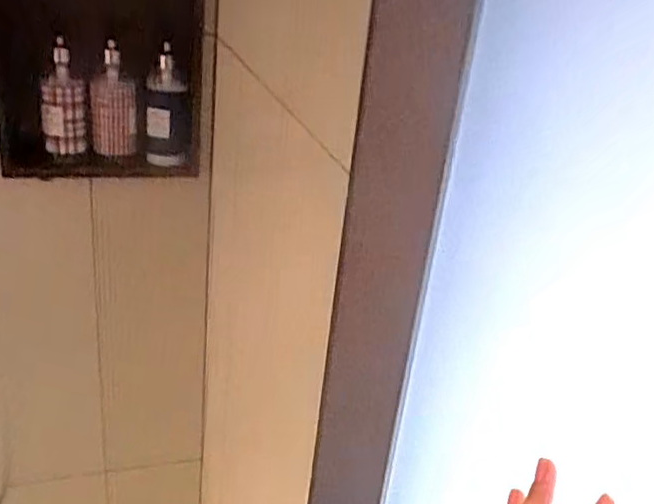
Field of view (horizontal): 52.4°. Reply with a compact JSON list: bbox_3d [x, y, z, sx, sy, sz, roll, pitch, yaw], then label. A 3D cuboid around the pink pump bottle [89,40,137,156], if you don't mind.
[{"bbox_3d":[-0.323,-0.221,1.003,0.063,0.166,0.064,-3,30,-19],"label":"pink pump bottle"}]

